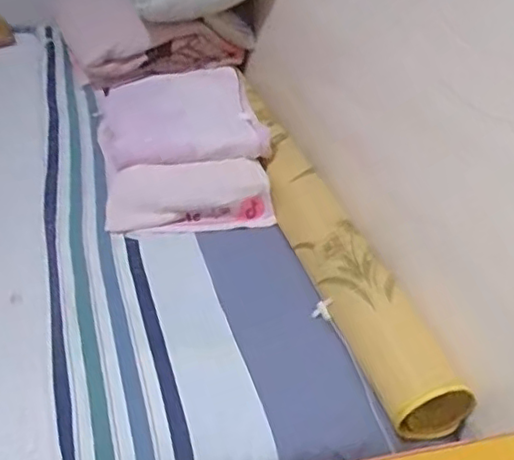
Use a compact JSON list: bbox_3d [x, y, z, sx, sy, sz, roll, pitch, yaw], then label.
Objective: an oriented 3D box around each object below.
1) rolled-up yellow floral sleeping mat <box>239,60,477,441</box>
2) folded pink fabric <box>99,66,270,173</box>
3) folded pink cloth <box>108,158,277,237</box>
[{"bbox_3d":[0.136,0.029,1.139,0.129,0.118,0.760,-3,35,-16],"label":"rolled-up yellow floral sleeping mat"},{"bbox_3d":[-0.176,-0.281,1.421,0.345,0.099,0.375,-4,35,-17],"label":"folded pink fabric"},{"bbox_3d":[-0.135,-0.068,1.252,0.320,0.077,0.170,-4,35,-16],"label":"folded pink cloth"}]

